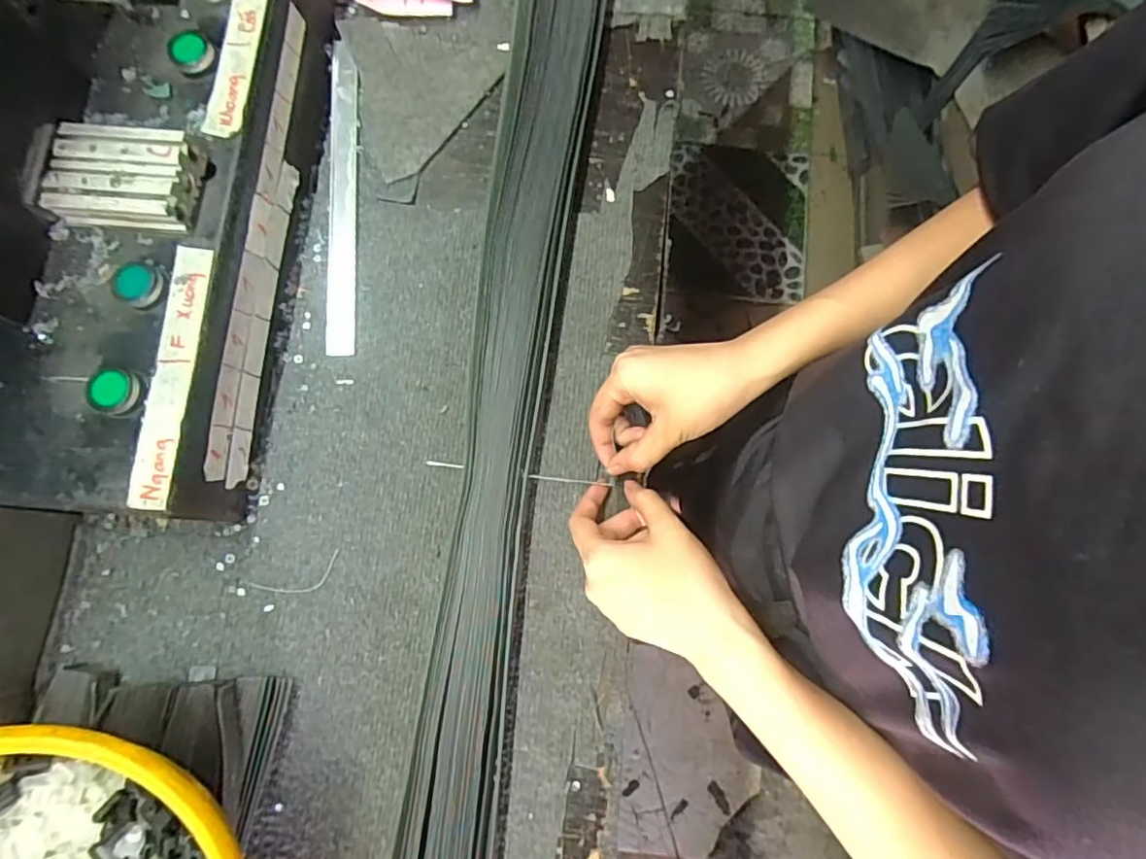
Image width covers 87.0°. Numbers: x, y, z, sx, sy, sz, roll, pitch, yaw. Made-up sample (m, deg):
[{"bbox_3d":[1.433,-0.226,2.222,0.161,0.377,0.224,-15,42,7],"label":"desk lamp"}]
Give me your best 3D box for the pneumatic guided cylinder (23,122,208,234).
[{"bbox_3d":[-0.291,-0.160,0.383,0.095,0.023,0.058,6,79,2],"label":"pneumatic guided cylinder"}]

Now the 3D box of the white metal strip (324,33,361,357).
[{"bbox_3d":[-0.183,-0.187,0.479,0.023,0.004,0.263,-3,79,0],"label":"white metal strip"}]

